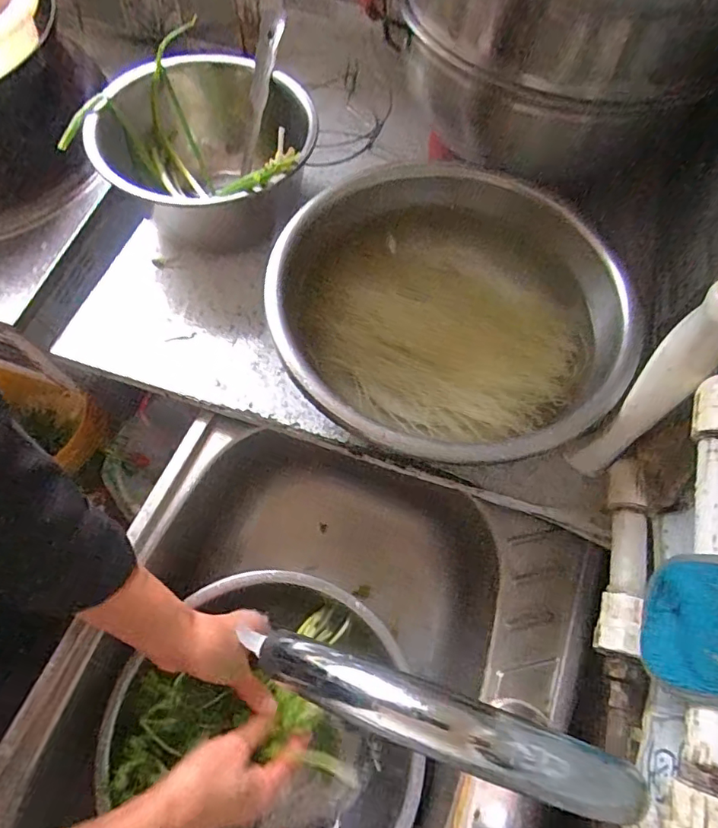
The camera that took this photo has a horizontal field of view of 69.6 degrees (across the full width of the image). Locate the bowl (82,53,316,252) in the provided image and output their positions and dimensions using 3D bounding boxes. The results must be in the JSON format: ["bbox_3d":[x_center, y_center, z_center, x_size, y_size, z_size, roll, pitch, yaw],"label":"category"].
[{"bbox_3d":[-0.160,-0.285,0.575,0.235,0.107,0.223,1,65,-2],"label":"bowl"}]

